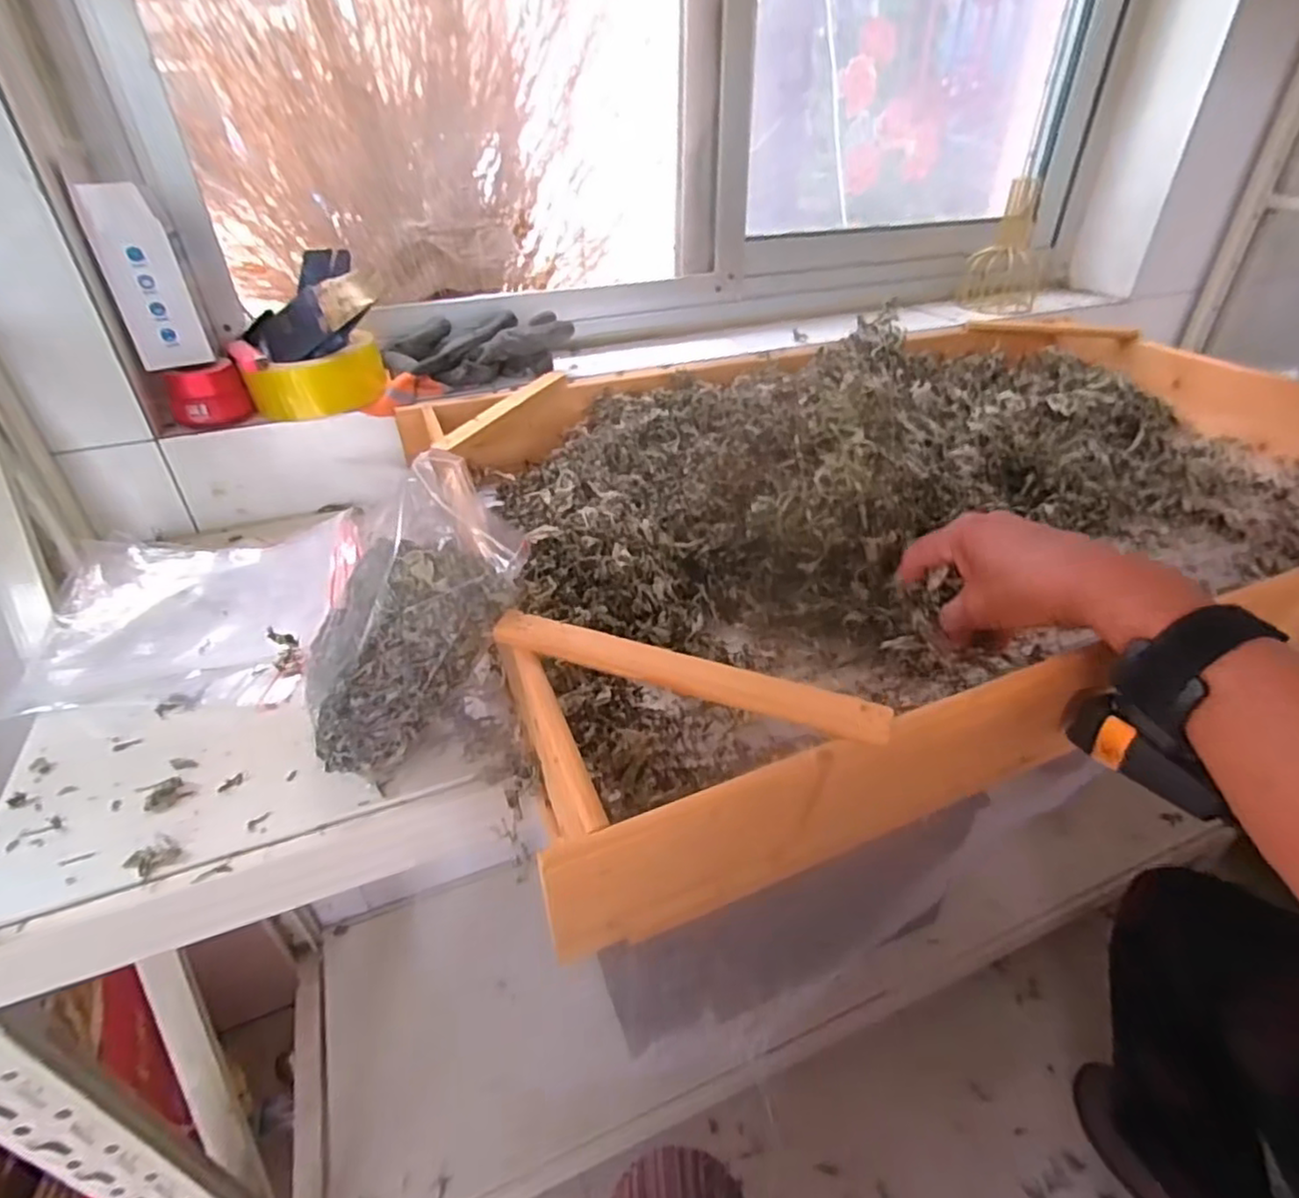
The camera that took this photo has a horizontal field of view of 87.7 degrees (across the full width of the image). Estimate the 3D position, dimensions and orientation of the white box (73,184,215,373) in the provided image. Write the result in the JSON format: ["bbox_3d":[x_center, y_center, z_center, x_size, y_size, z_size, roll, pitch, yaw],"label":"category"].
[{"bbox_3d":[-0.411,-0.261,0.554,0.052,0.132,0.035,-20,40,-25],"label":"white box"}]

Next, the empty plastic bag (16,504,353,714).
[{"bbox_3d":[-0.325,-0.002,0.520,0.223,0.043,0.202,0,36,2],"label":"empty plastic bag"}]

